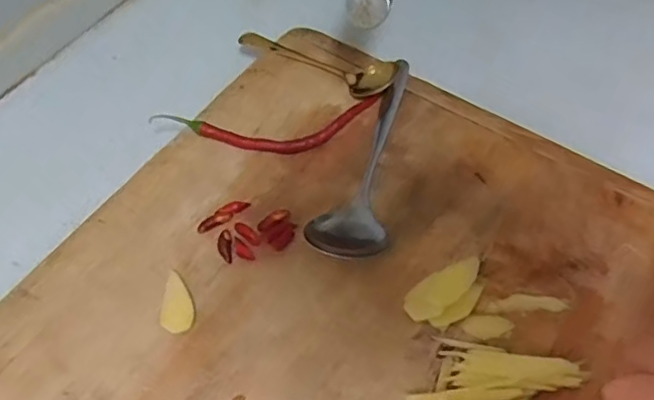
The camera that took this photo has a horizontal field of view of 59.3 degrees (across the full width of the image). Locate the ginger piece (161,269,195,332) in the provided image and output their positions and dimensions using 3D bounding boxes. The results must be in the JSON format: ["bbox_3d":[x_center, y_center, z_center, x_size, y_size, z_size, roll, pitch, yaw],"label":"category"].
[{"bbox_3d":[-0.100,0.069,0.385,0.021,0.010,0.043,-15,57,-7],"label":"ginger piece"}]

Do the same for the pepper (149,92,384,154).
[{"bbox_3d":[-0.043,-0.057,0.456,0.179,0.018,0.046,-9,56,-3],"label":"pepper"}]

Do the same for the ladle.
[{"bbox_3d":[0.036,-0.037,0.440,0.052,0.030,0.201,15,58,7],"label":"ladle"}]

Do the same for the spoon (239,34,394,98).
[{"bbox_3d":[-0.011,-0.123,0.494,0.149,0.019,0.036,26,61,19],"label":"spoon"}]

